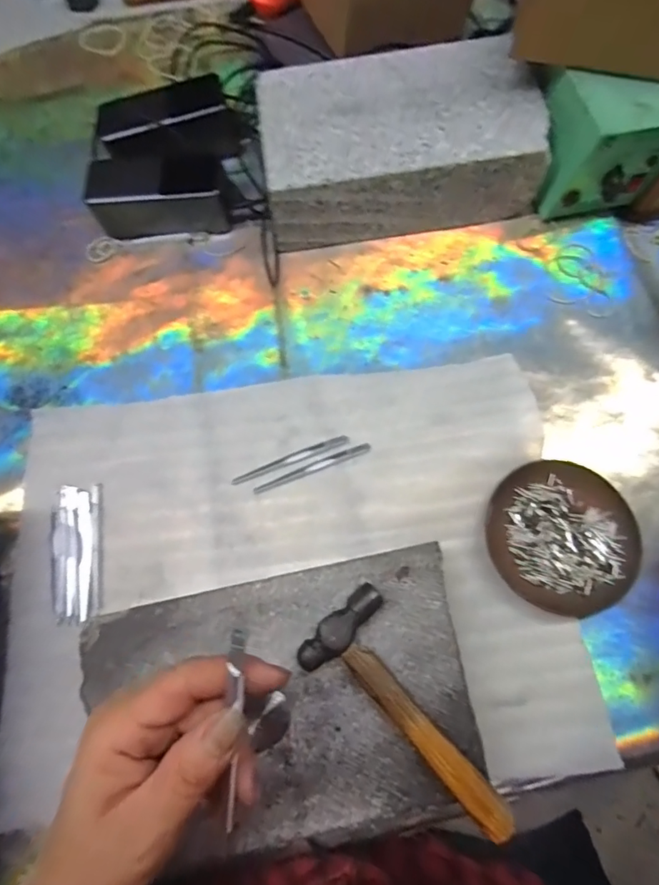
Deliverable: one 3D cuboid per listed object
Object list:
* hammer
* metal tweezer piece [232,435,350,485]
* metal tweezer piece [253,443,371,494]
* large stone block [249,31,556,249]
[{"bbox_3d":[0.055,0.161,0.291,0.151,0.023,0.060,42,79,12],"label":"hammer"},{"bbox_3d":[-0.033,0.014,0.404,0.102,0.004,0.010,-20,73,-4],"label":"metal tweezer piece"},{"bbox_3d":[-0.015,0.021,0.400,0.101,0.004,0.009,-21,73,-4],"label":"metal tweezer piece"},{"bbox_3d":[0.063,-0.283,0.455,0.242,0.081,0.147,-7,73,0],"label":"large stone block"}]

